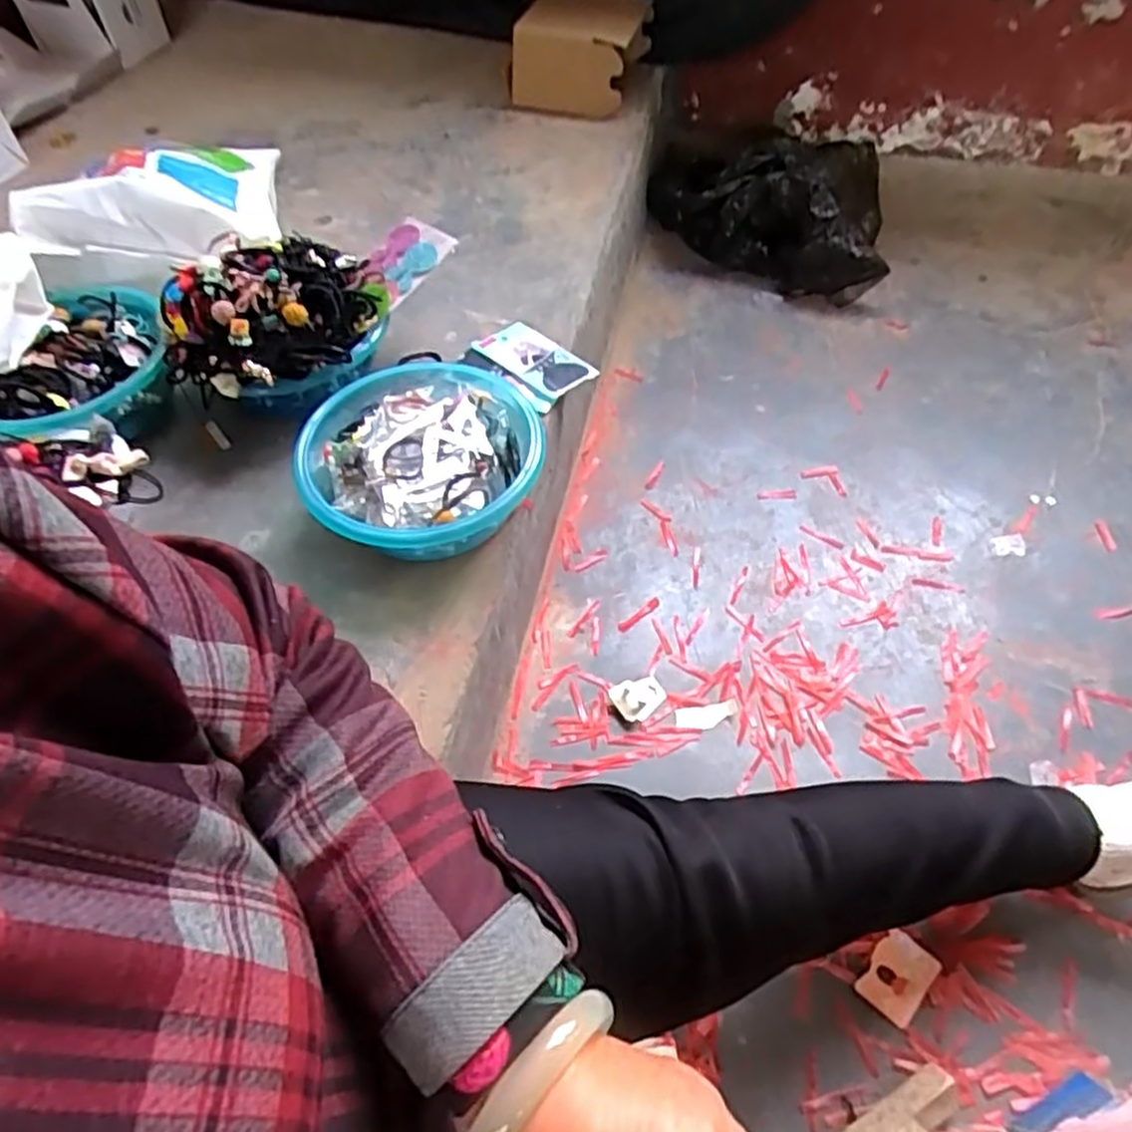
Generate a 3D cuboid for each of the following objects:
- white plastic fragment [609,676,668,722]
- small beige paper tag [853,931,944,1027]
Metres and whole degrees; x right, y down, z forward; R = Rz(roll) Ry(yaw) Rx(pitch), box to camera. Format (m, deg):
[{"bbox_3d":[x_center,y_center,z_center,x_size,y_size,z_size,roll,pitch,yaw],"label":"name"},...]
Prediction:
[{"bbox_3d":[0.081,0.141,0.832,0.058,0.018,0.047,-30,60,-19],"label":"white plastic fragment"},{"bbox_3d":[0.293,0.362,0.673,0.050,0.006,0.067,36,62,23],"label":"small beige paper tag"}]

